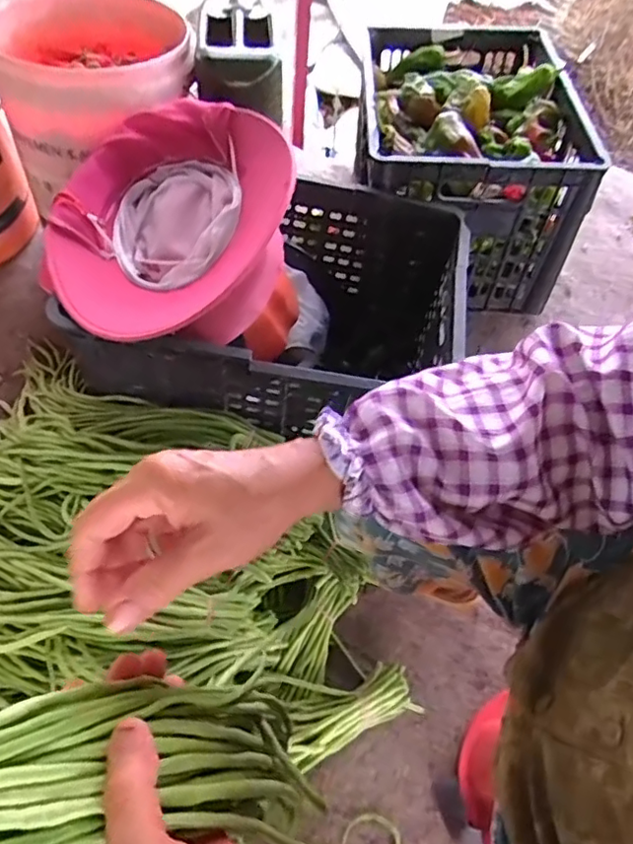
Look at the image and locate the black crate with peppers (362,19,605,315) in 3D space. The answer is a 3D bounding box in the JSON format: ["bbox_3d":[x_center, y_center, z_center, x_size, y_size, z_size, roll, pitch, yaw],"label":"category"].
[{"bbox_3d":[0.267,-0.529,1.119,0.378,0.280,0.581,2,60,-3],"label":"black crate with peppers"}]

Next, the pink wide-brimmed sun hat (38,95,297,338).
[{"bbox_3d":[-0.177,-0.242,0.691,0.276,0.128,0.319,9,59,1],"label":"pink wide-brimmed sun hat"}]

